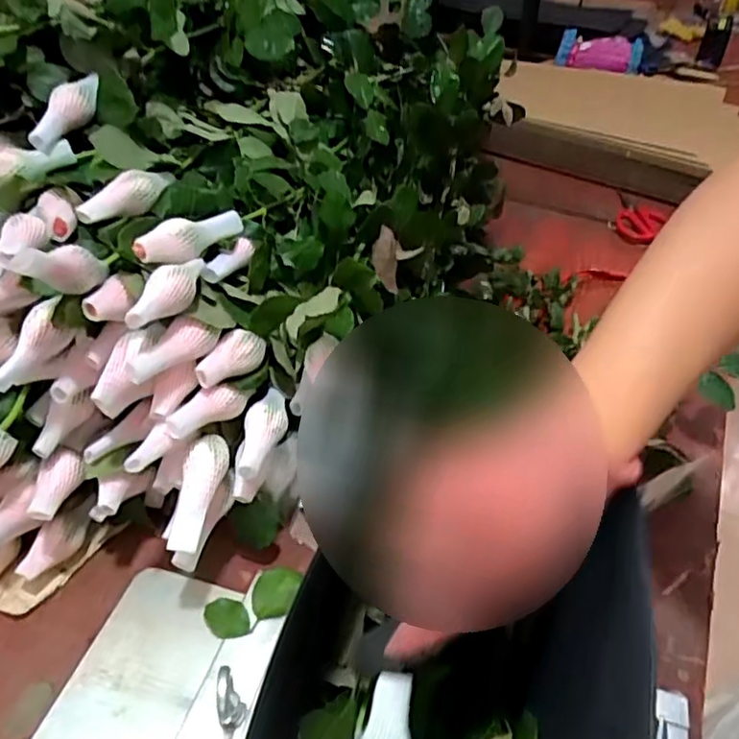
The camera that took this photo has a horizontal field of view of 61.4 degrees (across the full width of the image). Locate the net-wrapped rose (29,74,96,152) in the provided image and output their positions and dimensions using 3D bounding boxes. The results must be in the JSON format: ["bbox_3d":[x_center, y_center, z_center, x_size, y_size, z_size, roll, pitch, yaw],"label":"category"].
[{"bbox_3d":[-0.246,-0.206,0.501,0.030,0.026,0.073,27,77,26],"label":"net-wrapped rose"}]

